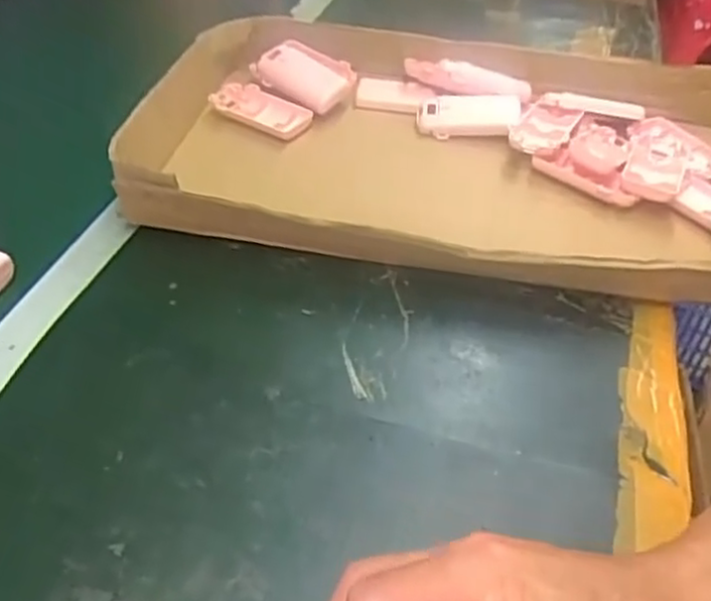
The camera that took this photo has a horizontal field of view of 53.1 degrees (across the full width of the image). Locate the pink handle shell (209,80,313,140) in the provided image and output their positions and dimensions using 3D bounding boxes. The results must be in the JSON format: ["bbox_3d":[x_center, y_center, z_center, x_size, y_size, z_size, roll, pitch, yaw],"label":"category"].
[{"bbox_3d":[-0.087,-0.172,0.652,0.097,0.020,0.050,25,49,24],"label":"pink handle shell"}]

